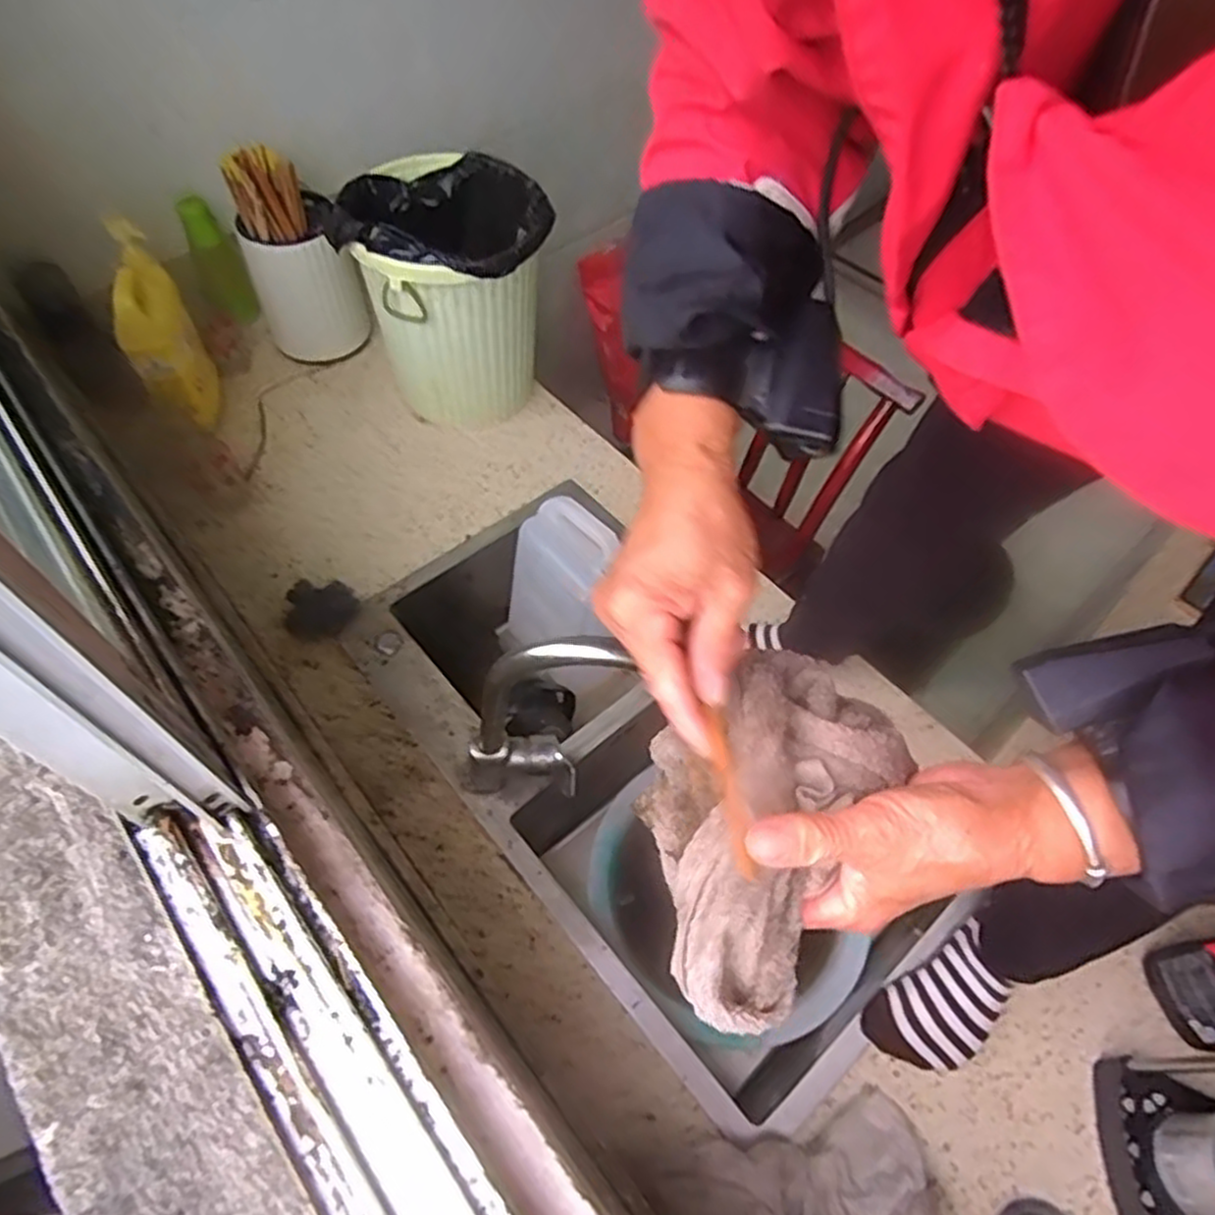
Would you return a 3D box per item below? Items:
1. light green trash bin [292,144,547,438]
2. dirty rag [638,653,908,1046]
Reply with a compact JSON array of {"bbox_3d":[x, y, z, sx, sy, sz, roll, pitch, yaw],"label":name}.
[{"bbox_3d":[-0.229,-0.452,1.121,0.268,0.304,0.303,-16,59,-12],"label":"light green trash bin"},{"bbox_3d":[0.067,0.097,0.375,0.108,0.086,0.172,29,60,18],"label":"dirty rag"}]

